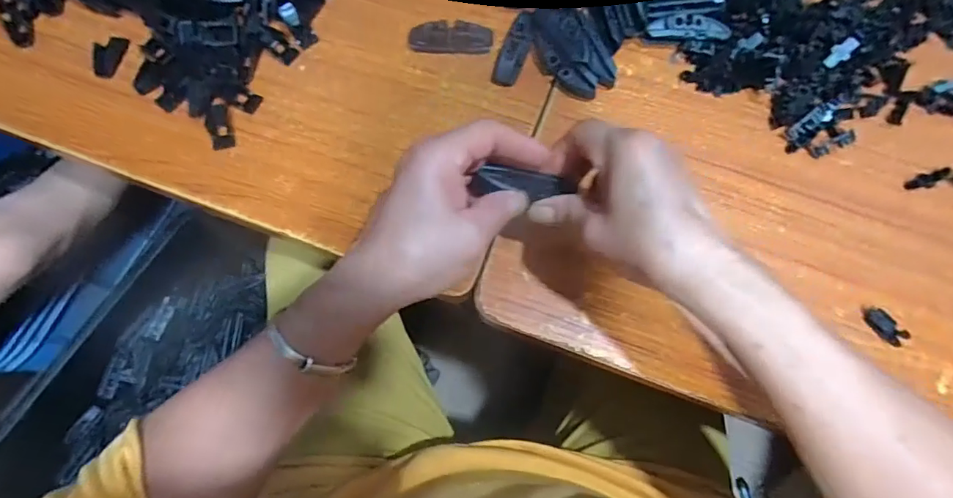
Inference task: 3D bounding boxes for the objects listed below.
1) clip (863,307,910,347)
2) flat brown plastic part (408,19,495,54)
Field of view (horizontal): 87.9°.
[{"bbox_3d":[0.293,0.056,0.354,0.013,0.013,0.029,-24,75,-6],"label":"clip"},{"bbox_3d":[-0.022,-0.184,0.429,0.072,0.019,0.021,3,74,2],"label":"flat brown plastic part"}]

